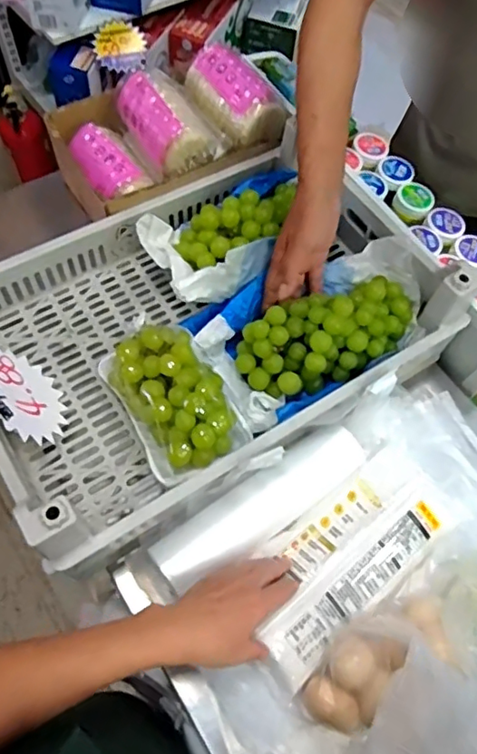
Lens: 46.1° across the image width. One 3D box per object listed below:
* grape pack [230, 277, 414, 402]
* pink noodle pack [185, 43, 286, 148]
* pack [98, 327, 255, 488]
[{"bbox_3d":[0.111,-0.056,0.680,0.227,0.072,0.109,-22,65,-14],"label":"grape pack"},{"bbox_3d":[-0.009,-0.401,0.799,0.086,0.062,0.156,-31,68,-18],"label":"pink noodle pack"},{"bbox_3d":[-0.072,0.028,0.652,0.117,0.079,0.179,-27,67,-16],"label":"pack"}]

